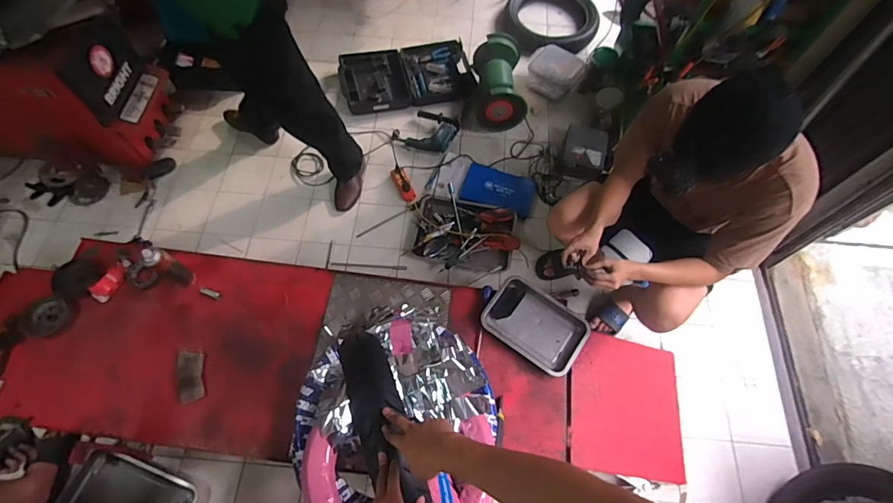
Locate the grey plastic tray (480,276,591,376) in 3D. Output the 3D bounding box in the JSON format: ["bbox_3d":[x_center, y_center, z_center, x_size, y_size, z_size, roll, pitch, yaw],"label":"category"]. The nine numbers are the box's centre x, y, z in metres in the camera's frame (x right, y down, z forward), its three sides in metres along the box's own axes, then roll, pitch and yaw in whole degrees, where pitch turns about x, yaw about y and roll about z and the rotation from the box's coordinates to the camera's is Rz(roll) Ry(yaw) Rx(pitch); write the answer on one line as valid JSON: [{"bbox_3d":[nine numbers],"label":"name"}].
[{"bbox_3d":[0.278,0.234,1.368,0.315,0.047,0.203,33,68,14],"label":"grey plastic tray"}]

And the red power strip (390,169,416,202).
[{"bbox_3d":[-0.179,-0.274,1.782,0.064,0.035,0.150,-27,68,-13],"label":"red power strip"}]

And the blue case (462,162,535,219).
[{"bbox_3d":[0.217,-0.260,1.770,0.286,0.031,0.182,17,65,7],"label":"blue case"}]

